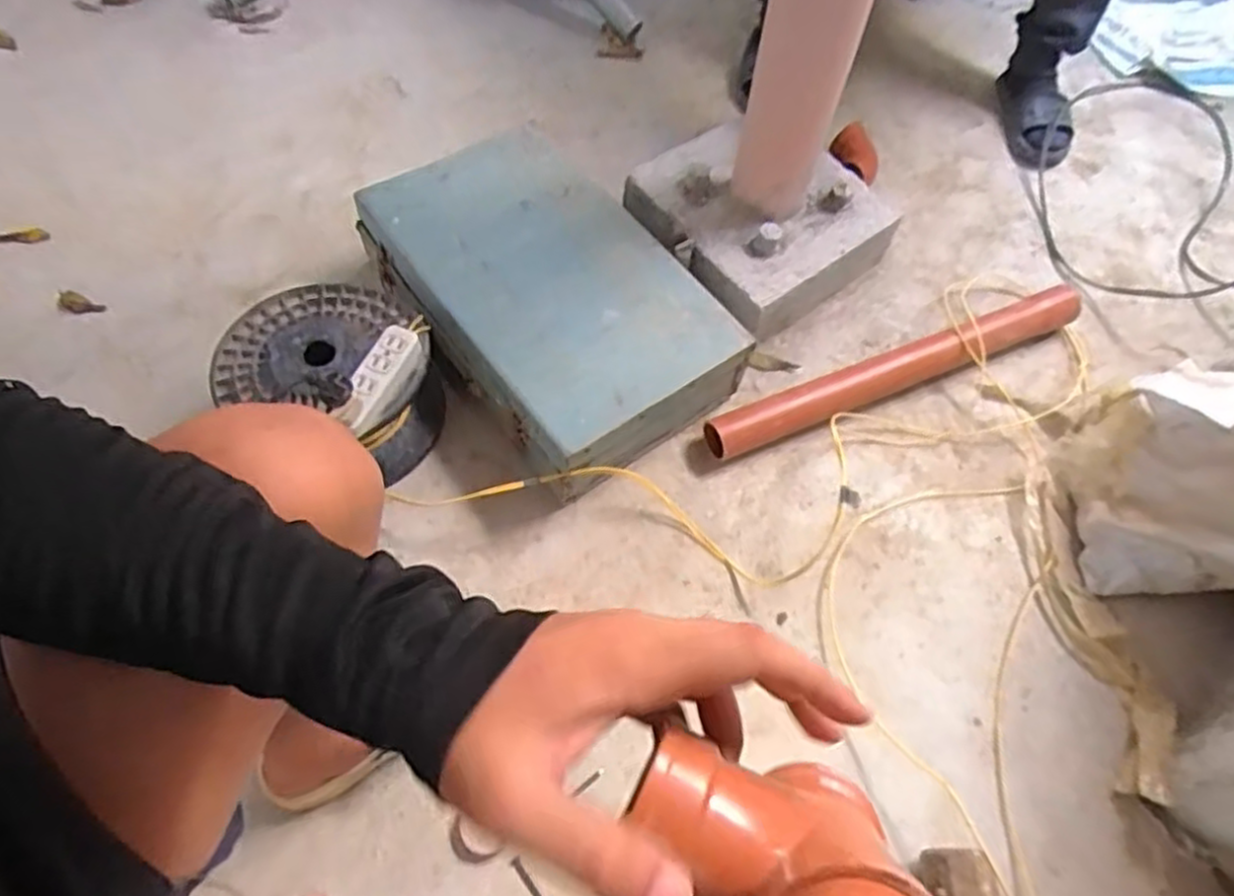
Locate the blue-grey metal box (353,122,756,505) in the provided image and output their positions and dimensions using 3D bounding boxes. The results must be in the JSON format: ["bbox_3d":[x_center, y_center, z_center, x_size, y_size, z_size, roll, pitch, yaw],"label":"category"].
[{"bbox_3d":[-0.099,-0.205,1.011,0.313,0.121,0.501,-33,70,-20],"label":"blue-grey metal box"}]

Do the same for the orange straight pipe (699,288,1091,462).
[{"bbox_3d":[0.408,-0.113,1.045,0.620,0.048,0.062,-21,65,-14],"label":"orange straight pipe"}]

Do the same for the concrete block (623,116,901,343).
[{"bbox_3d":[0.200,-0.341,1.118,0.321,0.119,0.323,-39,72,-22],"label":"concrete block"}]

